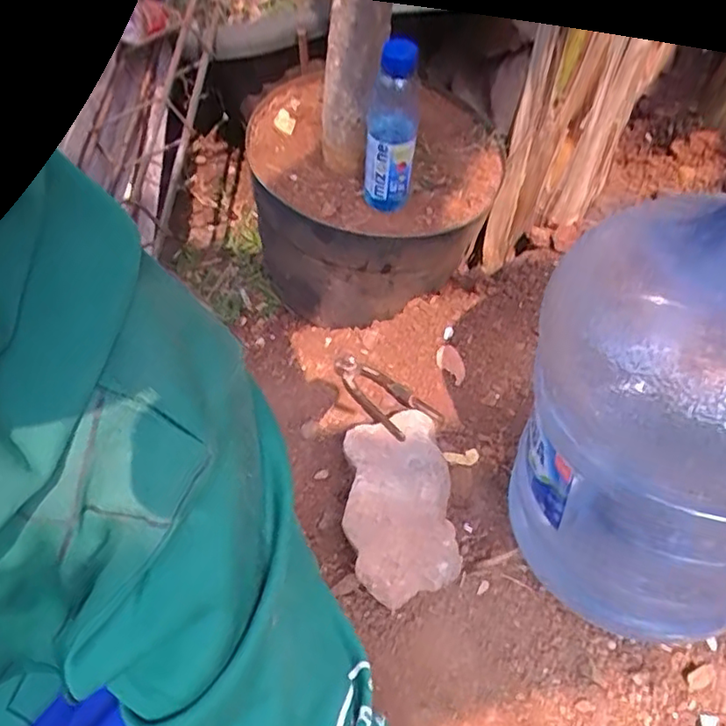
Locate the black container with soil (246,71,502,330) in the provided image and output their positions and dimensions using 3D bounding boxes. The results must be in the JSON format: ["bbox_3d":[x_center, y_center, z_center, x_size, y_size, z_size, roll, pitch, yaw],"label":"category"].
[{"bbox_3d":[0.014,-0.239,0.981,0.361,0.243,0.351,6,49,2],"label":"black container with soil"}]

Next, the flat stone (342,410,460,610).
[{"bbox_3d":[0.040,0.159,0.711,0.126,0.064,0.213,-6,50,-8],"label":"flat stone"}]

